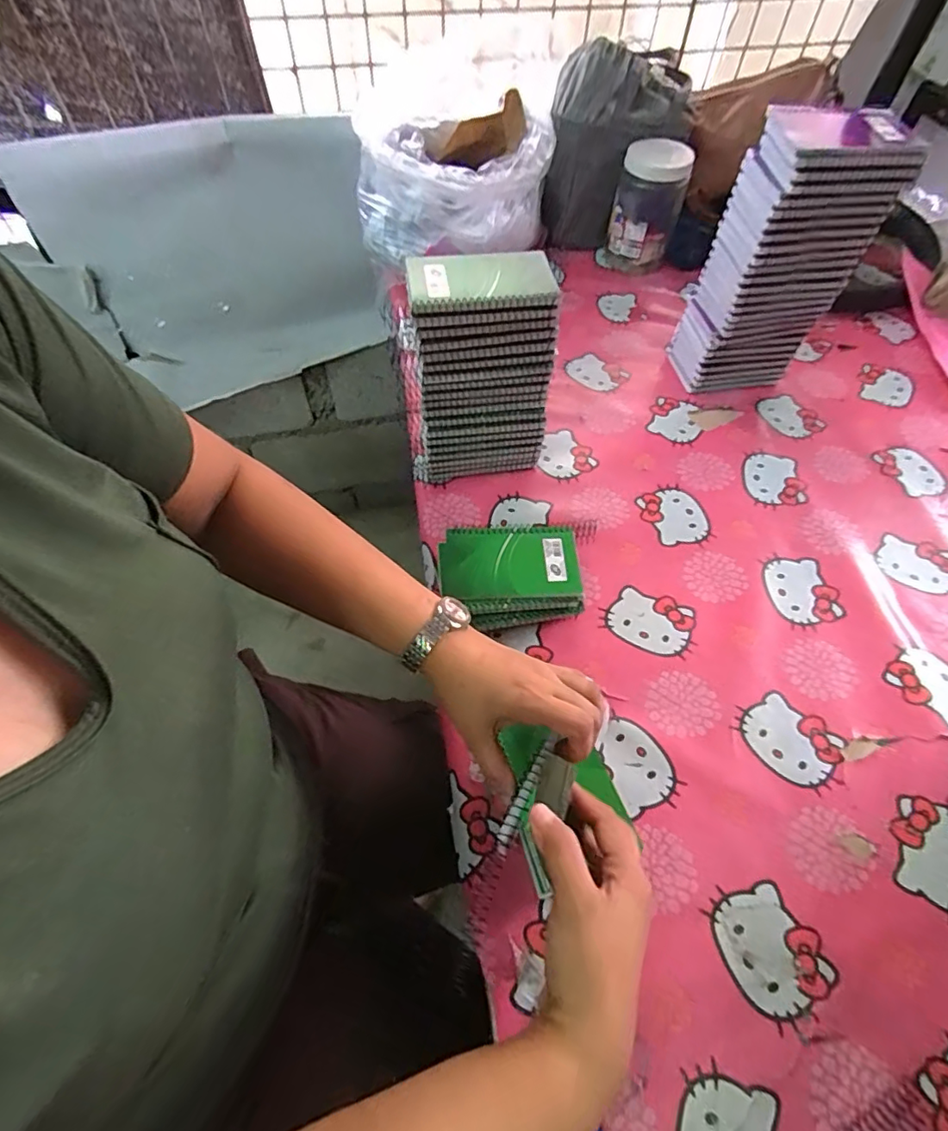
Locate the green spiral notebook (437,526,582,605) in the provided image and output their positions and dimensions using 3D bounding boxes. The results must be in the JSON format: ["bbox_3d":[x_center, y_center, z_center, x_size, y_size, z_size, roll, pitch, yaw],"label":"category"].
[{"bbox_3d":[0.035,-0.003,0.547,0.140,0.014,0.084,-4,58,-2],"label":"green spiral notebook"}]

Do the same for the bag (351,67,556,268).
[{"bbox_3d":[-0.032,-0.615,0.839,0.298,0.170,0.220,-6,58,-4],"label":"bag"}]

